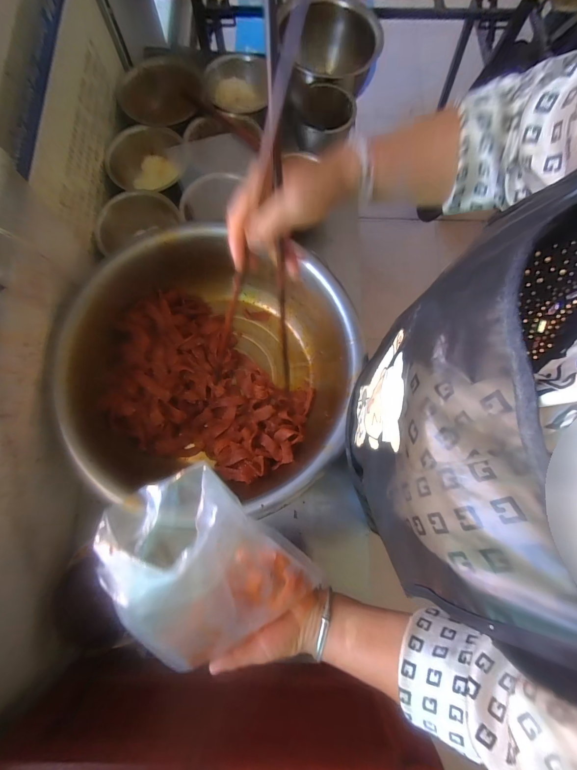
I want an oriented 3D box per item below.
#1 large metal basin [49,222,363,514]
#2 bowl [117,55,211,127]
[{"bbox_3d":[-0.151,-0.038,0.654,0.547,0.175,0.521,4,78,-1],"label":"large metal basin"},{"bbox_3d":[-0.327,-0.757,0.858,0.226,0.085,0.226,0,78,-1],"label":"bowl"}]

